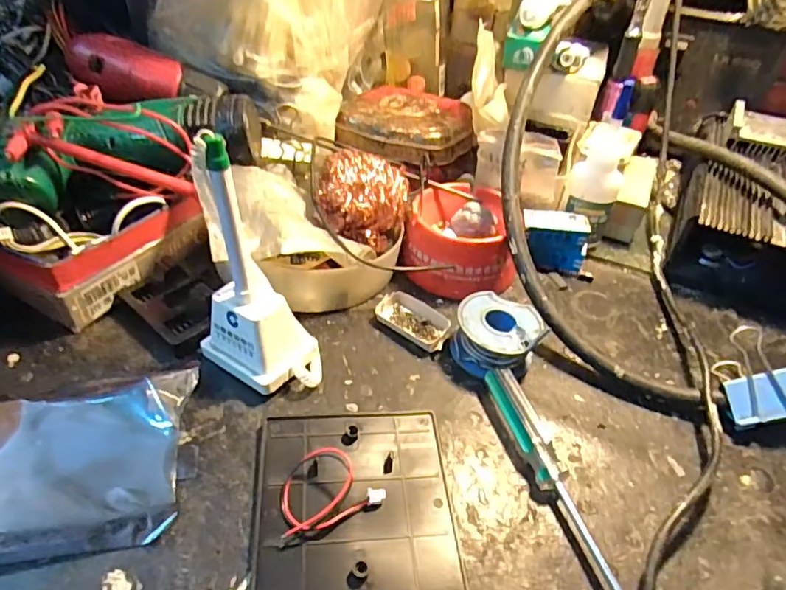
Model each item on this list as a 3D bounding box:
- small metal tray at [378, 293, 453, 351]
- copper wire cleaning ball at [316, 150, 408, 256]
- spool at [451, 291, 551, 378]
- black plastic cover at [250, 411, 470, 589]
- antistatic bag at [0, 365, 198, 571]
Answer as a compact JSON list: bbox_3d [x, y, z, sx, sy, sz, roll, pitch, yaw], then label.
[{"bbox_3d":[0.015,0.016,0.359,0.052,0.008,0.030,31,49,25],"label":"small metal tray"},{"bbox_3d":[-0.021,-0.067,0.380,0.063,0.051,0.051,2,43,-2],"label":"copper wire cleaning ball"},{"bbox_3d":[0.065,0.025,0.339,0.051,0.028,0.048,2,43,-2],"label":"spool"},{"bbox_3d":[-0.018,0.100,0.258,0.093,0.012,0.106,-2,44,-7],"label":"black plastic cover"},{"bbox_3d":[-0.166,0.081,0.256,0.126,0.024,0.083,-6,44,-11],"label":"antistatic bag"}]

